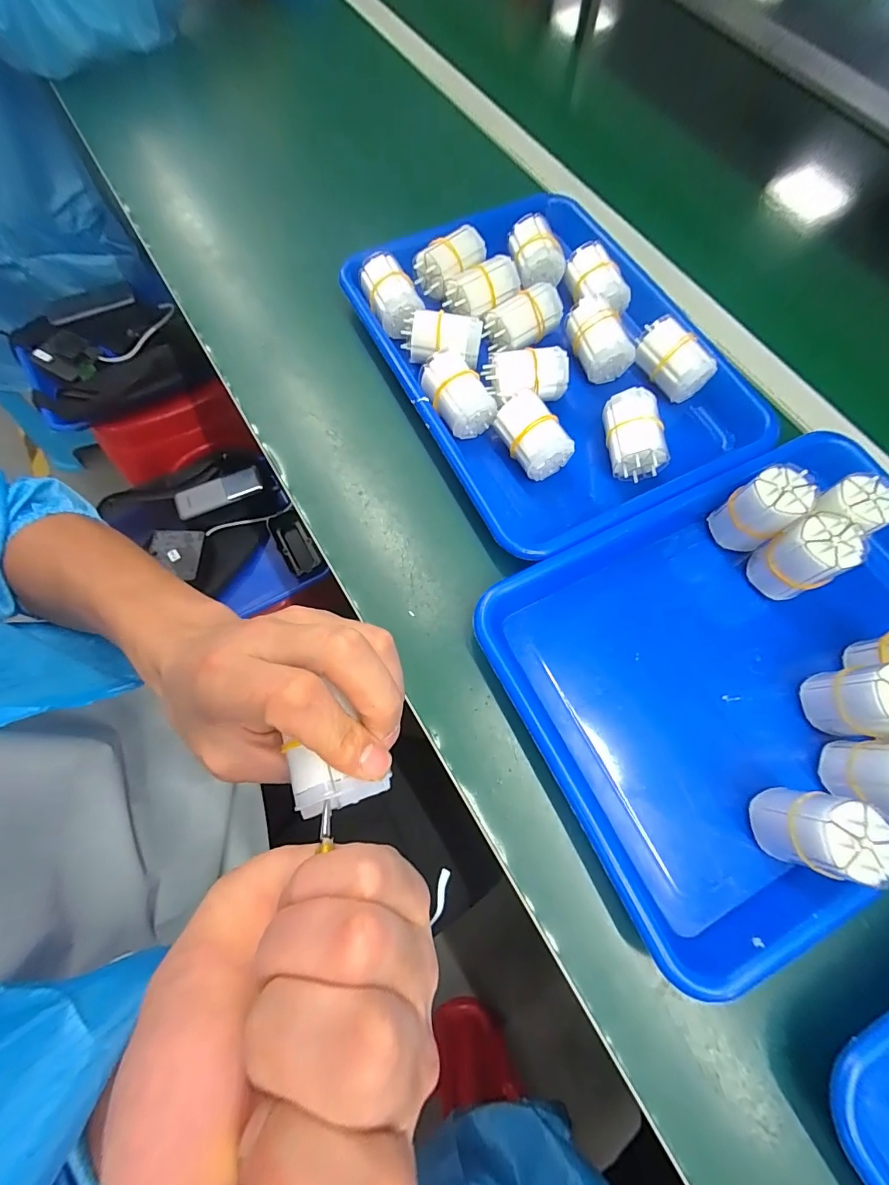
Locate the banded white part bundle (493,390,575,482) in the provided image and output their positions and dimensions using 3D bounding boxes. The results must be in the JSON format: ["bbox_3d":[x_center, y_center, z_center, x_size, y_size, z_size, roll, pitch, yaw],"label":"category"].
[{"bbox_3d":[0.066,-0.120,0.335,0.035,0.037,0.059,-31,74,-13],"label":"banded white part bundle"}]

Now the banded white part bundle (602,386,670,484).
[{"bbox_3d":[0.144,-0.120,0.340,0.038,0.036,0.059,-3,70,-4],"label":"banded white part bundle"}]

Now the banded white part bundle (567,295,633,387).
[{"bbox_3d":[0.125,-0.209,0.370,0.035,0.037,0.059,-20,72,-9],"label":"banded white part bundle"}]

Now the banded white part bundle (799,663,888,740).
[{"bbox_3d":[0.252,0.066,0.265,0.031,0.061,0.039,0,70,-2],"label":"banded white part bundle"}]

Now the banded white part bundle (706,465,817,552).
[{"bbox_3d":[0.218,-0.056,0.308,0.031,0.056,0.037,-27,73,-11],"label":"banded white part bundle"}]

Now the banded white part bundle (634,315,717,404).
[{"bbox_3d":[0.185,-0.190,0.364,0.035,0.037,0.060,-33,75,-13],"label":"banded white part bundle"}]

